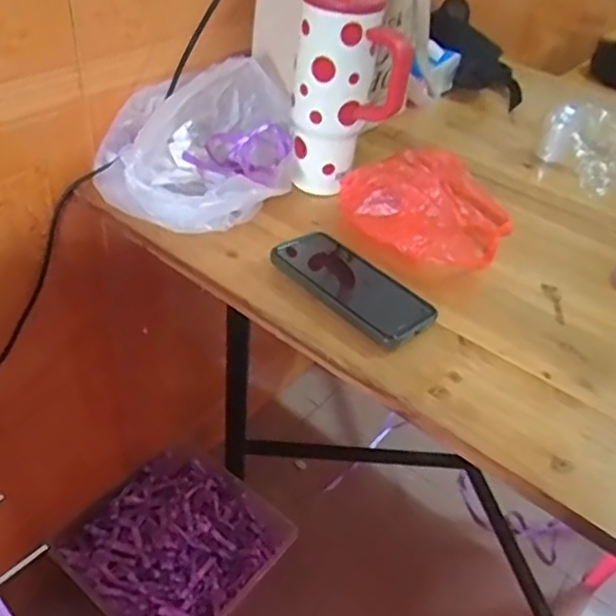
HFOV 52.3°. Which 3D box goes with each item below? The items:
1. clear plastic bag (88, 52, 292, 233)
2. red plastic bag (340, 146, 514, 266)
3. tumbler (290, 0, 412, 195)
[{"bbox_3d":[-0.124,-0.176,0.683,0.215,0.098,0.218,3,41,-5],"label":"clear plastic bag"},{"bbox_3d":[0.140,-0.121,0.703,0.176,0.054,0.189,32,46,25],"label":"red plastic bag"},{"bbox_3d":[0.040,-0.227,0.674,0.113,0.206,0.084,7,41,-1],"label":"tumbler"}]

